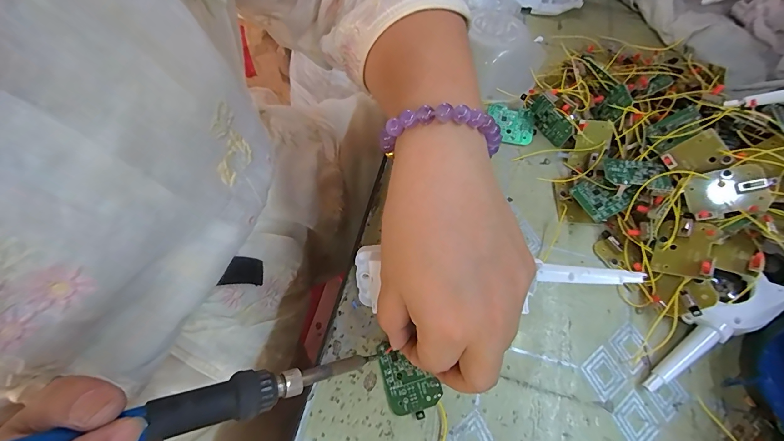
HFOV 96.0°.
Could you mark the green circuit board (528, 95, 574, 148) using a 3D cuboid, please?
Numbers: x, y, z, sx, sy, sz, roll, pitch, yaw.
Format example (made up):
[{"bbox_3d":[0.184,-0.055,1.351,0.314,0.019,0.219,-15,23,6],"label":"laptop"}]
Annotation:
[{"bbox_3d":[0.137,-0.087,0.309,0.006,0.034,0.044,-29,68,-17],"label":"green circuit board"}]

